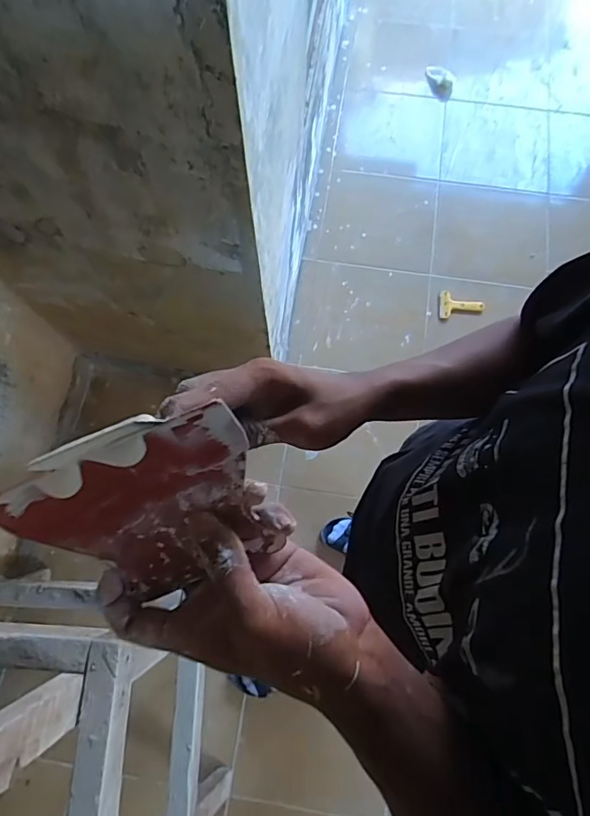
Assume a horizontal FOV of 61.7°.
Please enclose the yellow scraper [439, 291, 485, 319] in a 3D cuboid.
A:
[{"bbox_3d":[0.575,-0.352,1.701,0.153,0.010,0.107,5,73,2],"label":"yellow scraper"}]

